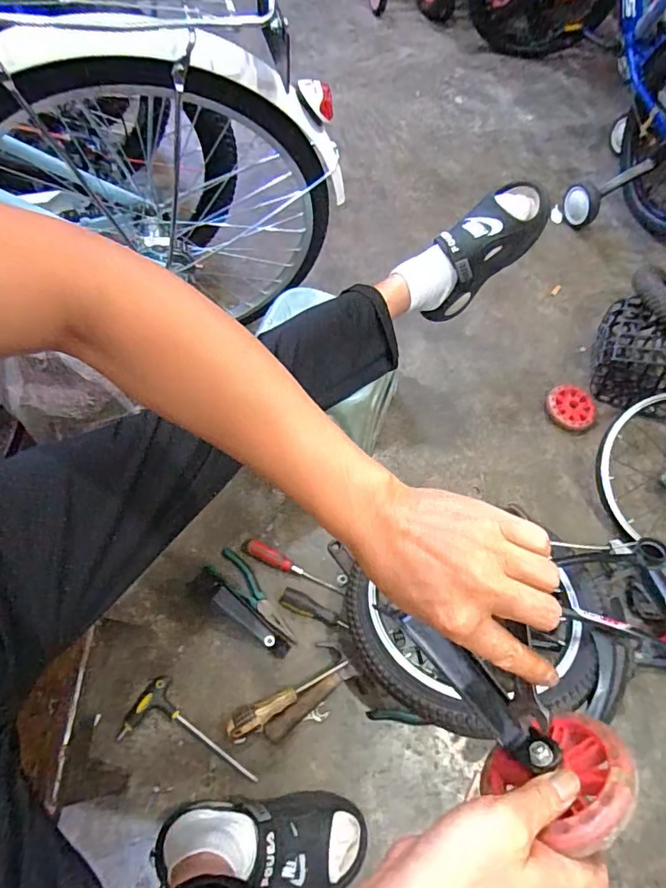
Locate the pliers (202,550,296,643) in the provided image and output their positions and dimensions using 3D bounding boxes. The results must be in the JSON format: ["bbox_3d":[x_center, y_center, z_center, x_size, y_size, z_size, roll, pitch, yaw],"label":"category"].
[{"bbox_3d":[-0.127,0.251,0.846,0.192,0.009,0.055,35,66,14],"label":"pliers"}]

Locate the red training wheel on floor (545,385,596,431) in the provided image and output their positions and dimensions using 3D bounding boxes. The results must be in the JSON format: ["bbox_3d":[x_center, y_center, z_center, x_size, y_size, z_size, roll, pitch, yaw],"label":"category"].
[{"bbox_3d":[0.504,-0.077,1.072,0.092,0.029,0.103,-39,71,-21],"label":"red training wheel on floor"}]

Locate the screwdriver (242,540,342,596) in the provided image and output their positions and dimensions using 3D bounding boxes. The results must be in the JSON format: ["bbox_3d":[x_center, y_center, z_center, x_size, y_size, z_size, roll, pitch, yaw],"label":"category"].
[{"bbox_3d":[-0.071,0.216,0.876,0.189,0.033,0.027,28,64,-3],"label":"screwdriver"}]

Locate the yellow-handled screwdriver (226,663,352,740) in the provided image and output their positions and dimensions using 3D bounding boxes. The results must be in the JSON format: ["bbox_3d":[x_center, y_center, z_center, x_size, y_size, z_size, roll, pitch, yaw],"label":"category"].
[{"bbox_3d":[-0.068,0.388,0.769,0.197,0.034,0.036,-22,67,-14],"label":"yellow-handled screwdriver"}]

